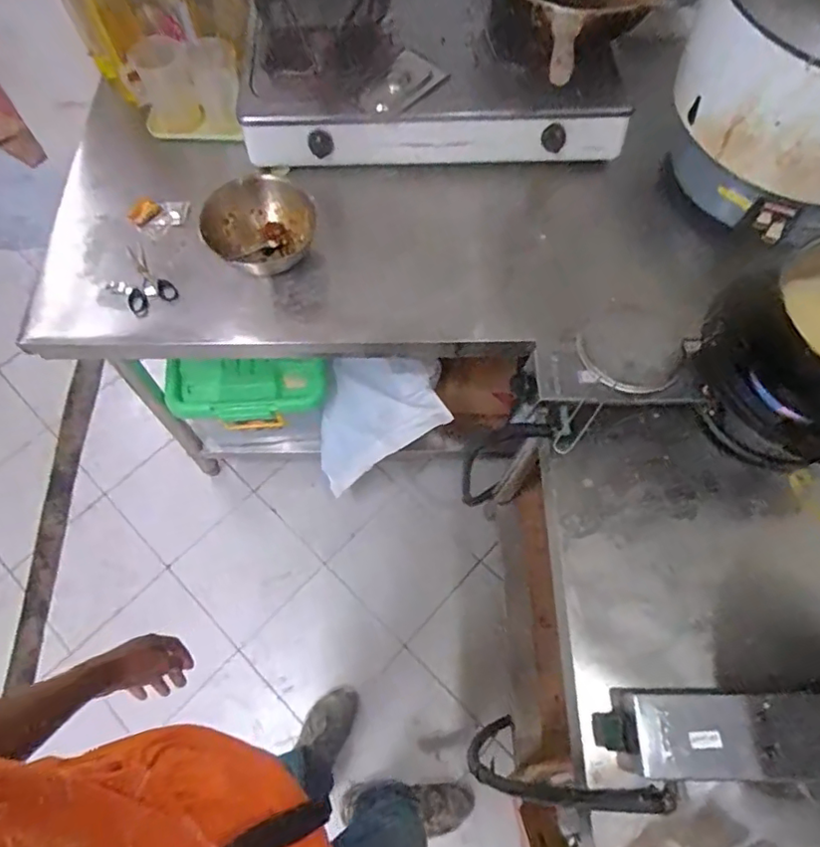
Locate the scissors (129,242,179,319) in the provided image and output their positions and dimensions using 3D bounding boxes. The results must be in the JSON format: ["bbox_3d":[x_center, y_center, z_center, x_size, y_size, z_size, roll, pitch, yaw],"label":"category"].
[{"bbox_3d":[-0.464,-0.248,0.963,0.081,0.019,0.152,-37,70,-16],"label":"scissors"}]

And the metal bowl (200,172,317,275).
[{"bbox_3d":[-0.254,-0.336,0.964,0.171,0.084,0.186,41,71,17],"label":"metal bowl"}]

